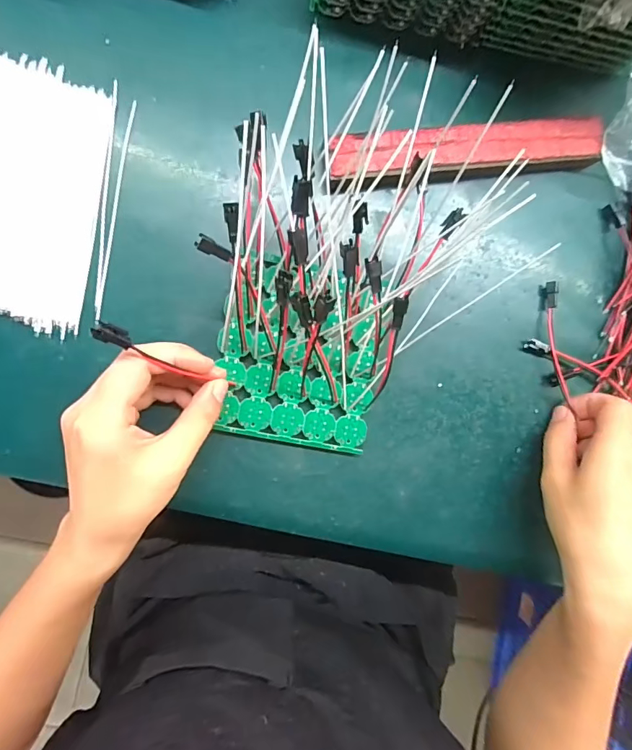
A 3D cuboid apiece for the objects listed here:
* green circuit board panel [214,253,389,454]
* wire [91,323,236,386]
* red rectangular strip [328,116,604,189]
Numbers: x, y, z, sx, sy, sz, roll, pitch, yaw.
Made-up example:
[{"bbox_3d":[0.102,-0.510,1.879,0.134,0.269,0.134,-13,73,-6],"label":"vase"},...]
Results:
[{"bbox_3d":[-0.010,-0.014,0.297,0.103,0.005,0.117,9,90,-7],"label":"green circuit board panel"},{"bbox_3d":[-0.077,-0.008,0.245,0.005,0.100,0.009,25,87,34],"label":"wire"},{"bbox_3d":[0.104,-0.151,0.304,0.185,0.020,0.034,-6,92,-7],"label":"red rectangular strip"}]

